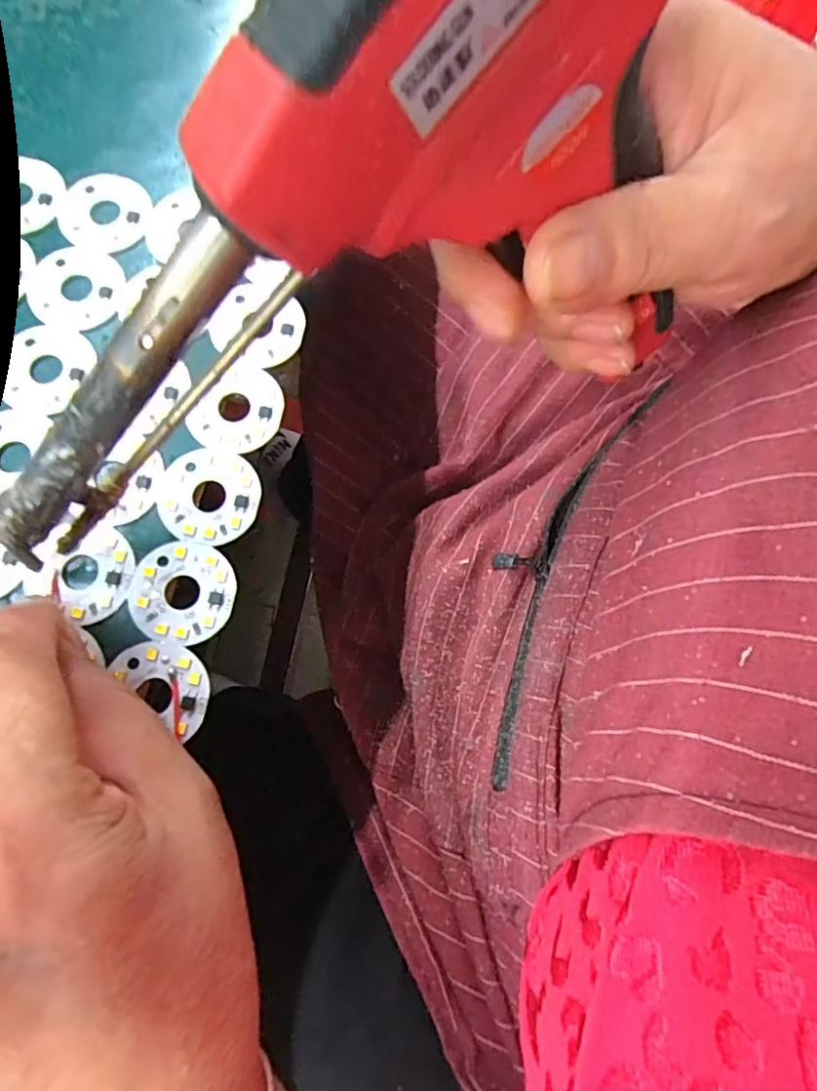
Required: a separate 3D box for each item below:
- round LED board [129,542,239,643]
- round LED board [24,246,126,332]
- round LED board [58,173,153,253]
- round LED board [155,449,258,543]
[{"bbox_3d":[-0.068,0.014,0.168,0.030,0.004,0.030,1,79,-3],"label":"round LED board"},{"bbox_3d":[-0.112,-0.087,0.187,0.031,0.004,0.030,1,79,-3],"label":"round LED board"},{"bbox_3d":[-0.106,-0.117,0.194,0.030,0.004,0.030,1,79,-3],"label":"round LED board"},{"bbox_3d":[-0.062,-0.016,0.175,0.030,0.004,0.030,1,79,-3],"label":"round LED board"}]

